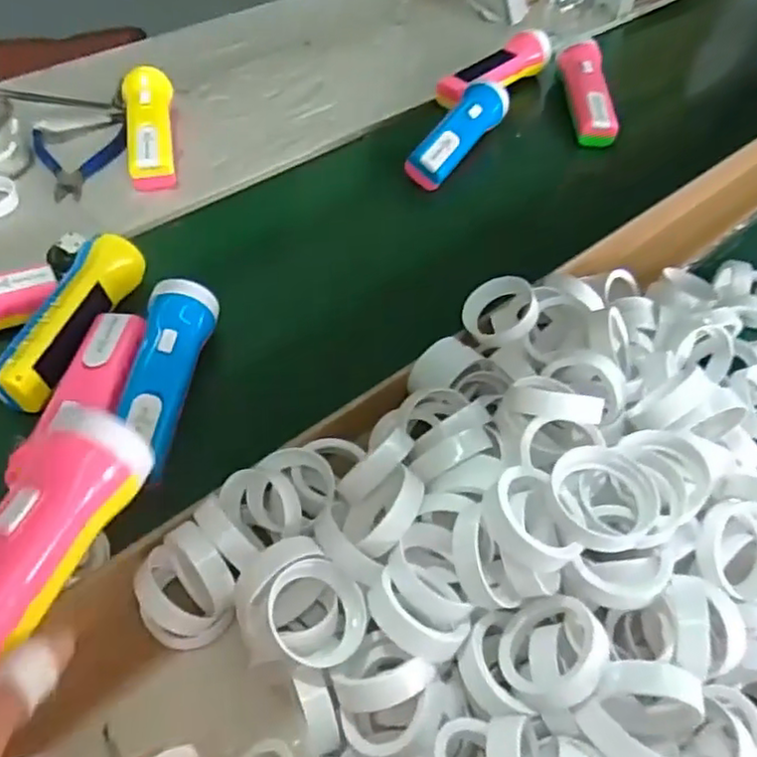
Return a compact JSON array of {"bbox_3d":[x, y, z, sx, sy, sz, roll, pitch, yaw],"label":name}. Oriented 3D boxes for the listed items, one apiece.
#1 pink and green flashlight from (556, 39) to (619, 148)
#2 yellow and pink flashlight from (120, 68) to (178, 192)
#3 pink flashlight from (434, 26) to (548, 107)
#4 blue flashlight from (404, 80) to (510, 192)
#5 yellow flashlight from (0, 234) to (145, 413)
[{"bbox_3d":[0.246,-0.339,0.803,0.044,0.043,0.156,3,52,-3],"label":"pink and green flashlight"},{"bbox_3d":[-0.236,-0.260,0.706,0.047,0.039,0.164,-9,53,-12],"label":"yellow and pink flashlight"},{"bbox_3d":[0.141,-0.369,0.819,0.060,0.039,0.180,38,58,22],"label":"pink flashlight"},{"bbox_3d":[0.087,-0.265,0.734,0.042,0.039,0.171,29,55,17],"label":"blue flashlight"},{"bbox_3d":[-0.238,-0.042,0.530,0.038,0.047,0.167,15,52,7],"label":"yellow flashlight"}]

